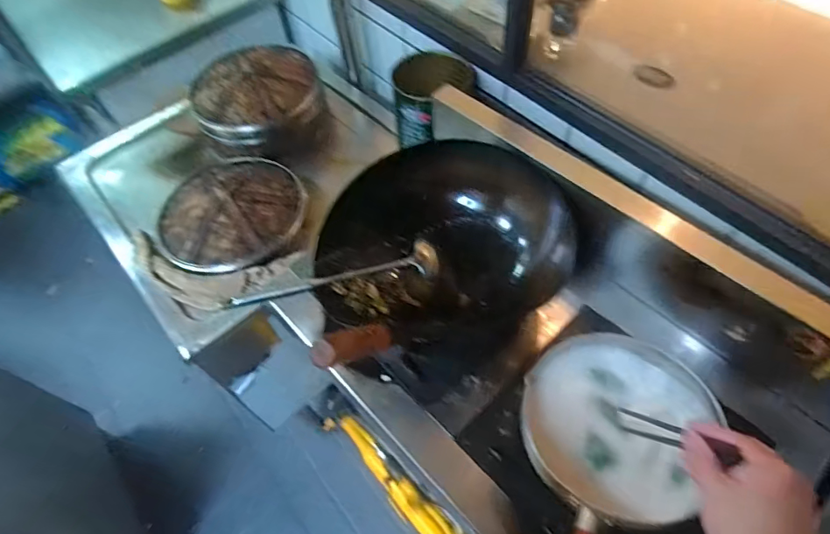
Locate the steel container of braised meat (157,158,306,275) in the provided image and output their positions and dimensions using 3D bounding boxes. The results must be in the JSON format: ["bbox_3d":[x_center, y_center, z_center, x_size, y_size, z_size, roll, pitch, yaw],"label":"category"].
[{"bbox_3d":[-0.351,-0.105,0.948,0.243,0.074,0.263,-2,56,3],"label":"steel container of braised meat"}]

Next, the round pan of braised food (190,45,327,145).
[{"bbox_3d":[-0.335,-0.375,1.055,0.261,0.085,0.257,-2,56,3],"label":"round pan of braised food"}]

